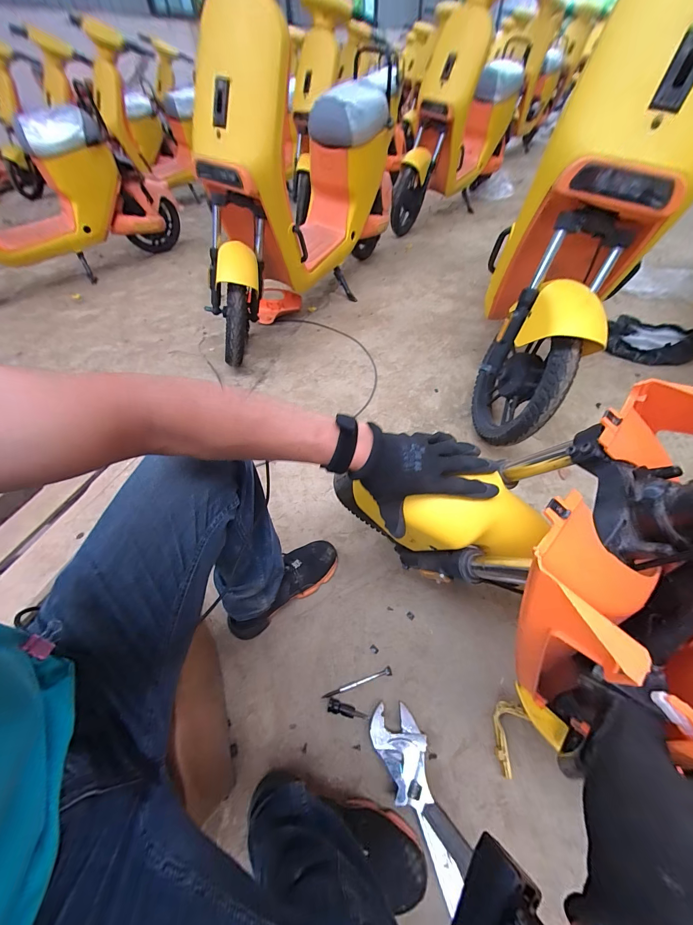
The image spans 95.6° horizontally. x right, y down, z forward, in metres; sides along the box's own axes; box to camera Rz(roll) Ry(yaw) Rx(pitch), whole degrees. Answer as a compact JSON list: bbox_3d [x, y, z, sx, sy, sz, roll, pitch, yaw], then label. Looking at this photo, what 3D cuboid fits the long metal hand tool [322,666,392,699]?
[{"bbox_3d":[0.021,0.431,0.613,0.140,0.004,0.014,-16,53,-7],"label":"long metal hand tool"}]

